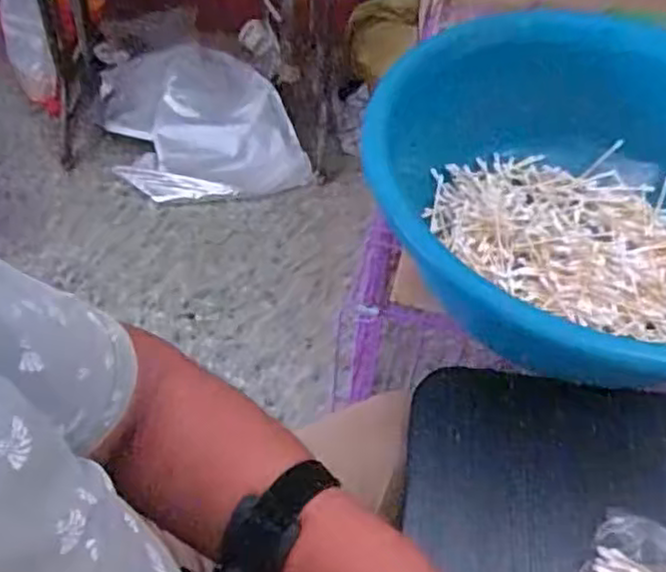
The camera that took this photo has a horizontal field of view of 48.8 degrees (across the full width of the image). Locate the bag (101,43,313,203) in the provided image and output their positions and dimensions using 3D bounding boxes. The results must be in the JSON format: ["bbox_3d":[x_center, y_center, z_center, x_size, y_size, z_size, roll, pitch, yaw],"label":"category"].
[{"bbox_3d":[-0.249,-0.323,1.428,0.366,0.113,0.347,-7,51,-9],"label":"bag"}]

